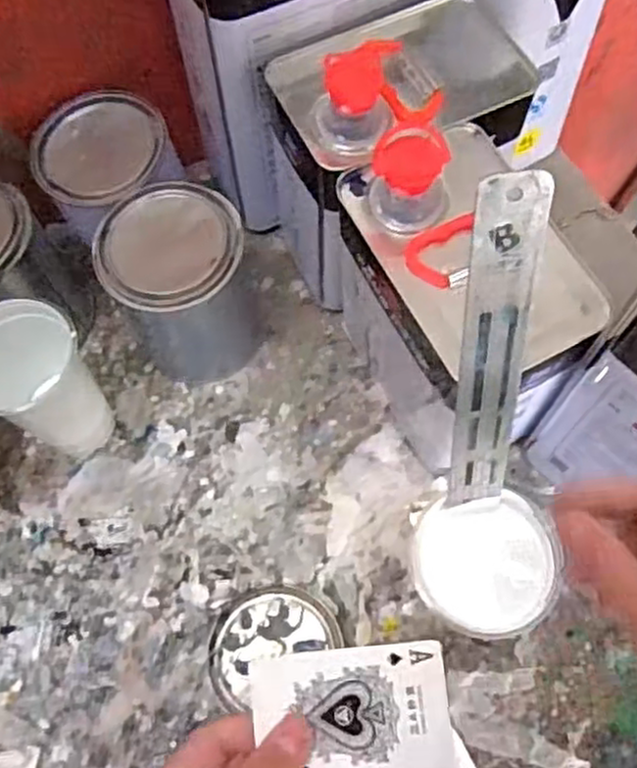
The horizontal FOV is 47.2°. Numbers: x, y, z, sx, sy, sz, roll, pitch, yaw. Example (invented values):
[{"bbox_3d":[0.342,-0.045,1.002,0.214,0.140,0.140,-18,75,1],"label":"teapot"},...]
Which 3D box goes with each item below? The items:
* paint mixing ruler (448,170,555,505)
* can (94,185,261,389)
[{"bbox_3d":[0.091,0.044,0.411,0.032,0.348,0.004,-4,43,1],"label":"paint mixing ruler"},{"bbox_3d":[-0.103,-0.073,0.572,0.099,0.139,0.094,-1,68,2],"label":"can"}]

